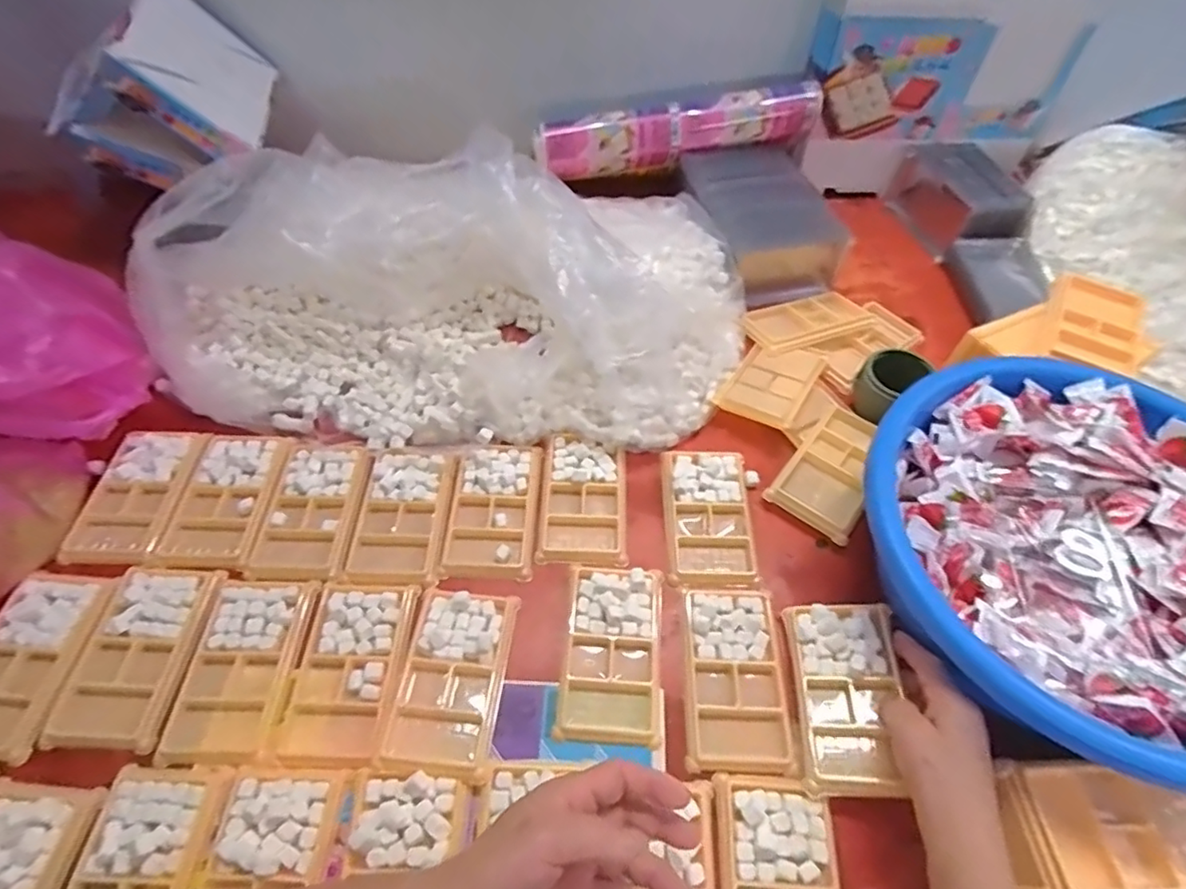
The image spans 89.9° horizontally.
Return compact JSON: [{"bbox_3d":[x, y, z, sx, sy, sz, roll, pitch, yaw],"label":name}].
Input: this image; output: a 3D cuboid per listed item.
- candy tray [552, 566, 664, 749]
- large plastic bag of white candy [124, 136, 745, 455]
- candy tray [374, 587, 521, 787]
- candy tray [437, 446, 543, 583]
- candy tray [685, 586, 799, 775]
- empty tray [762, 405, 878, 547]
[{"bbox_3d":[0.017,0.161,0.470,0.074,0.018,0.136,6,55,4],"label":"candy tray"},{"bbox_3d":[-0.143,-0.183,0.617,0.592,0.161,0.340,8,55,6],"label":"large plastic bag of white candy"},{"bbox_3d":[-0.107,0.177,0.455,0.077,0.014,0.133,6,55,4],"label":"candy tray"},{"bbox_3d":[-0.091,0.058,0.547,0.078,0.011,0.130,2,55,1],"label":"candy tray"},{"bbox_3d":[0.106,0.173,0.448,0.070,0.016,0.129,2,55,1],"label":"candy tray"},{"bbox_3d":[0.232,0.024,0.567,0.078,0.014,0.132,33,61,21],"label":"empty tray"}]

